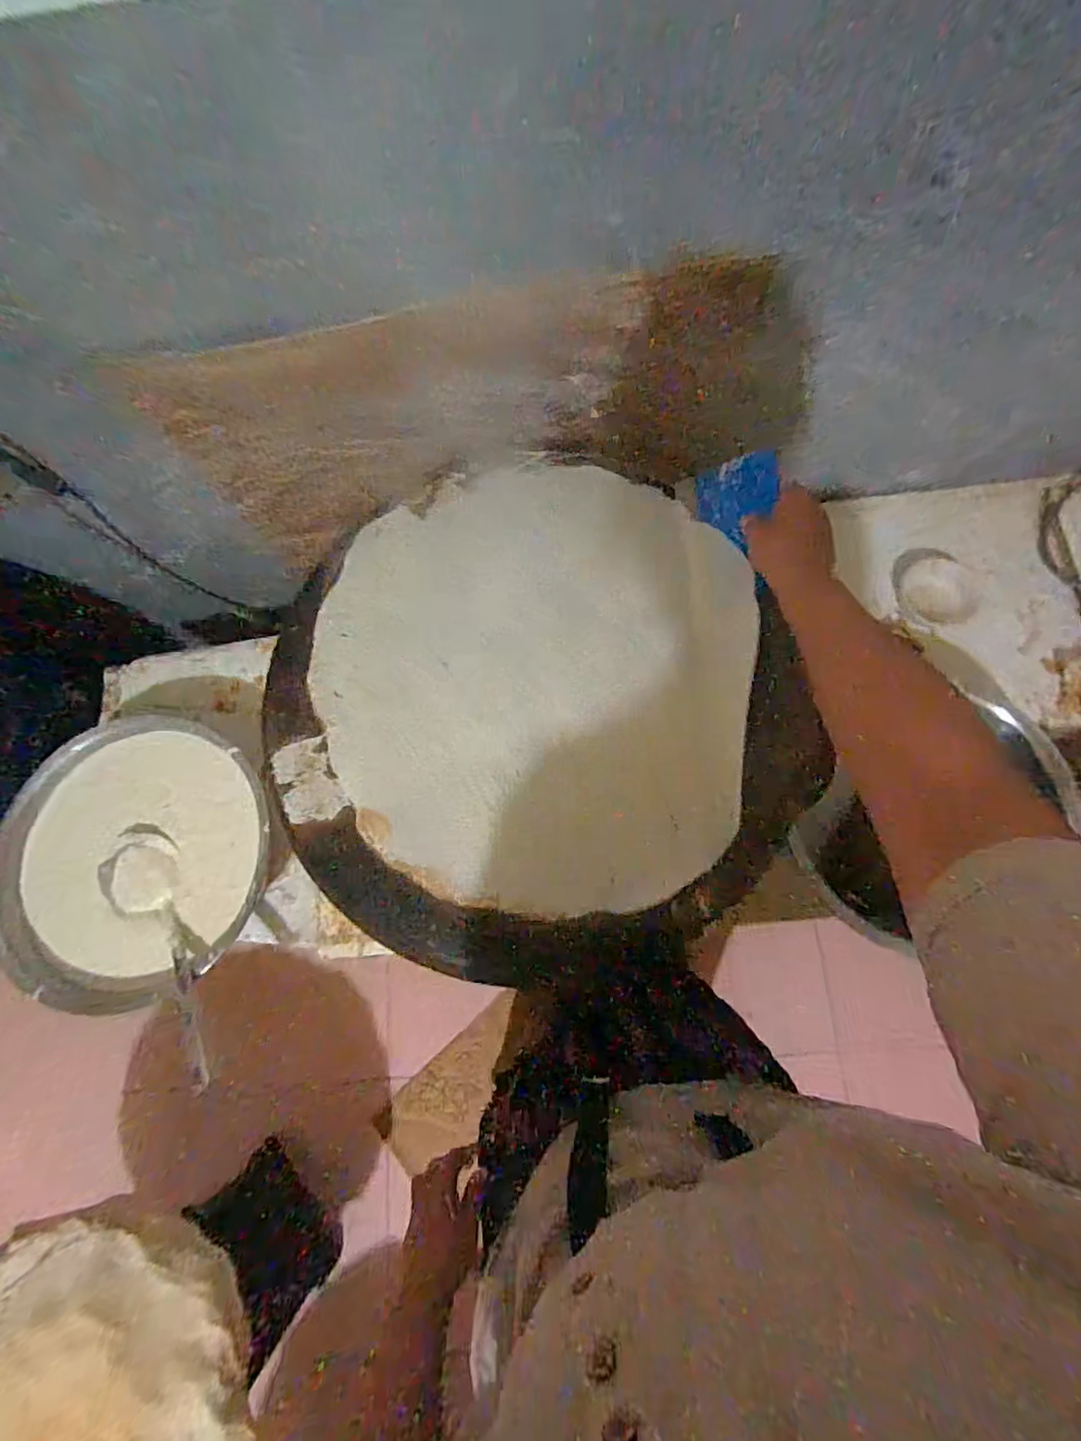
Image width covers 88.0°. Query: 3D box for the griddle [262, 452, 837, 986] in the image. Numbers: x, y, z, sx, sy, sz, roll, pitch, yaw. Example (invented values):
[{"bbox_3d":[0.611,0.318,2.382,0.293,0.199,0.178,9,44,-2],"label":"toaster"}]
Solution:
[{"bbox_3d":[-0.022,-0.028,0.534,0.475,0.081,0.513,0,76,1],"label":"griddle"}]

